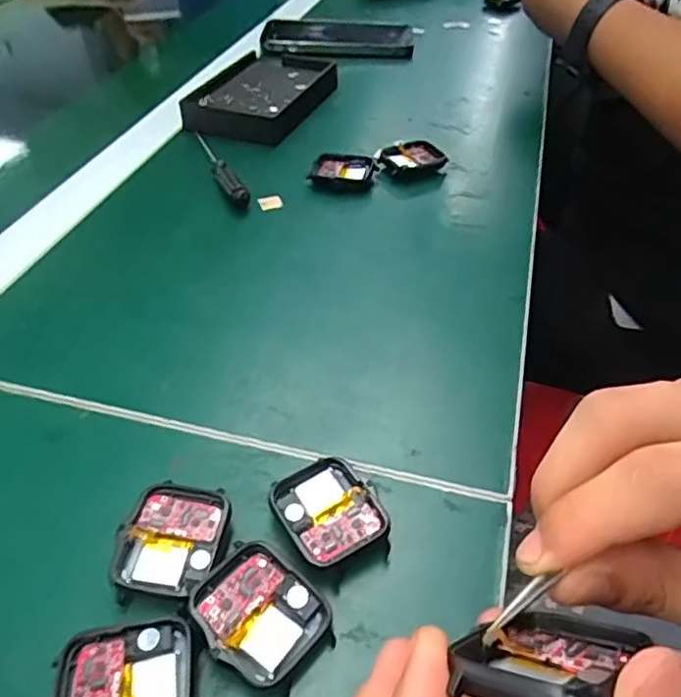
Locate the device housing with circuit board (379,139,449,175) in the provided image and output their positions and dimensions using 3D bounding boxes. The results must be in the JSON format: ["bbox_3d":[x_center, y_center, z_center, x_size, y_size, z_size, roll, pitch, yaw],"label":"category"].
[{"bbox_3d":[0.054,-0.144,0.457,0.046,0.012,0.037,-10,44,-9],"label":"device housing with circuit board"}]

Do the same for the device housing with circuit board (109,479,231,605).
[{"bbox_3d":[-0.064,0.072,0.232,0.037,0.010,0.044,3,44,5],"label":"device housing with circuit board"}]

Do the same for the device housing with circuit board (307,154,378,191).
[{"bbox_3d":[0.001,-0.128,0.442,0.046,0.012,0.043,7,44,9],"label":"device housing with circuit board"}]

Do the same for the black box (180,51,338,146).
[{"bbox_3d":[-0.065,-0.231,0.549,0.091,0.031,0.174,14,42,16],"label":"black box"}]

